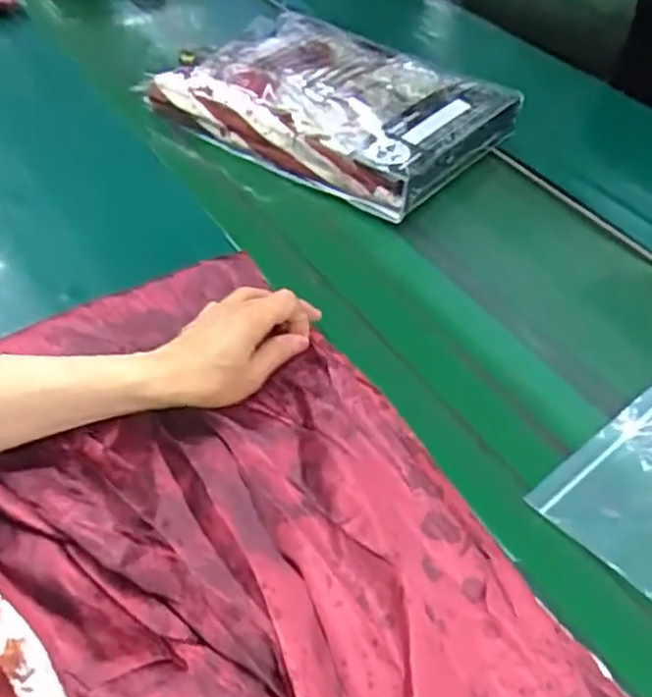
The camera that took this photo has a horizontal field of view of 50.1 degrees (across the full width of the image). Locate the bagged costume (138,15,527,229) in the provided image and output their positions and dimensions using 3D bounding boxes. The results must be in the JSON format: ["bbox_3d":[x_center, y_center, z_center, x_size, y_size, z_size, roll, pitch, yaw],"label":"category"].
[{"bbox_3d":[0.009,-0.317,0.873,0.379,0.079,0.268,32,50,23],"label":"bagged costume"}]

